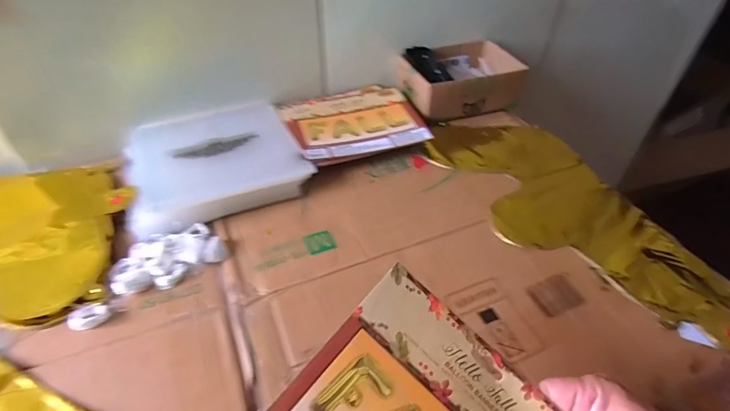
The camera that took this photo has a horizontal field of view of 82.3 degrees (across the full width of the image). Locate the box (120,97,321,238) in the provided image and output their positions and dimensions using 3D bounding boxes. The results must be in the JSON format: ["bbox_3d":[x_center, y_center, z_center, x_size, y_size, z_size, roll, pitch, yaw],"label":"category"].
[{"bbox_3d":[-0.215,-0.065,0.596,0.226,0.030,0.225,-20,49,-19],"label":"box"}]

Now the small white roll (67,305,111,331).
[{"bbox_3d":[-0.275,0.112,0.417,0.033,0.010,0.027,-9,46,-9],"label":"small white roll"}]

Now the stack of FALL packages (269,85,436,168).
[{"bbox_3d":[-0.018,-0.128,0.655,0.198,0.029,0.181,-18,48,-18],"label":"stack of FALL packages"}]

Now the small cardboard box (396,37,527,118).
[{"bbox_3d":[0.161,-0.218,0.718,0.187,0.065,0.131,-17,48,-17],"label":"small cardboard box"}]

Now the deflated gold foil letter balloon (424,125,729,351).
[{"bbox_3d":[0.253,0.003,0.533,0.194,0.011,0.408,-15,47,-15],"label":"deflated gold foil letter balloon"}]

